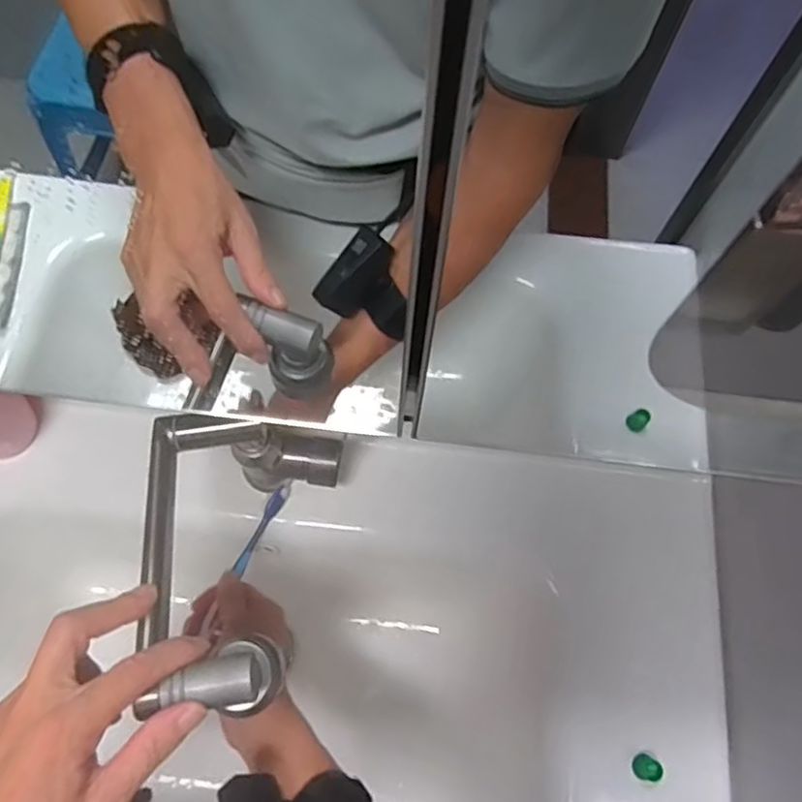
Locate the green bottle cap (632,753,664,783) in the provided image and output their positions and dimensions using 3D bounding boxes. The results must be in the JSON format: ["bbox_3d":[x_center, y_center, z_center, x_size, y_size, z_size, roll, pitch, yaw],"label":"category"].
[{"bbox_3d":[0.188,0.278,0.491,0.016,0.021,0.017,1,69,-2],"label":"green bottle cap"}]

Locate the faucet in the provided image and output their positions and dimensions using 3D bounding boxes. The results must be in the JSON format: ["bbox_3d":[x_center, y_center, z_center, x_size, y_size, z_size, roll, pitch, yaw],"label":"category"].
[{"bbox_3d":[-0.117,0.087,0.438,0.140,0.065,0.236,26,37,-16],"label":"faucet"}]

